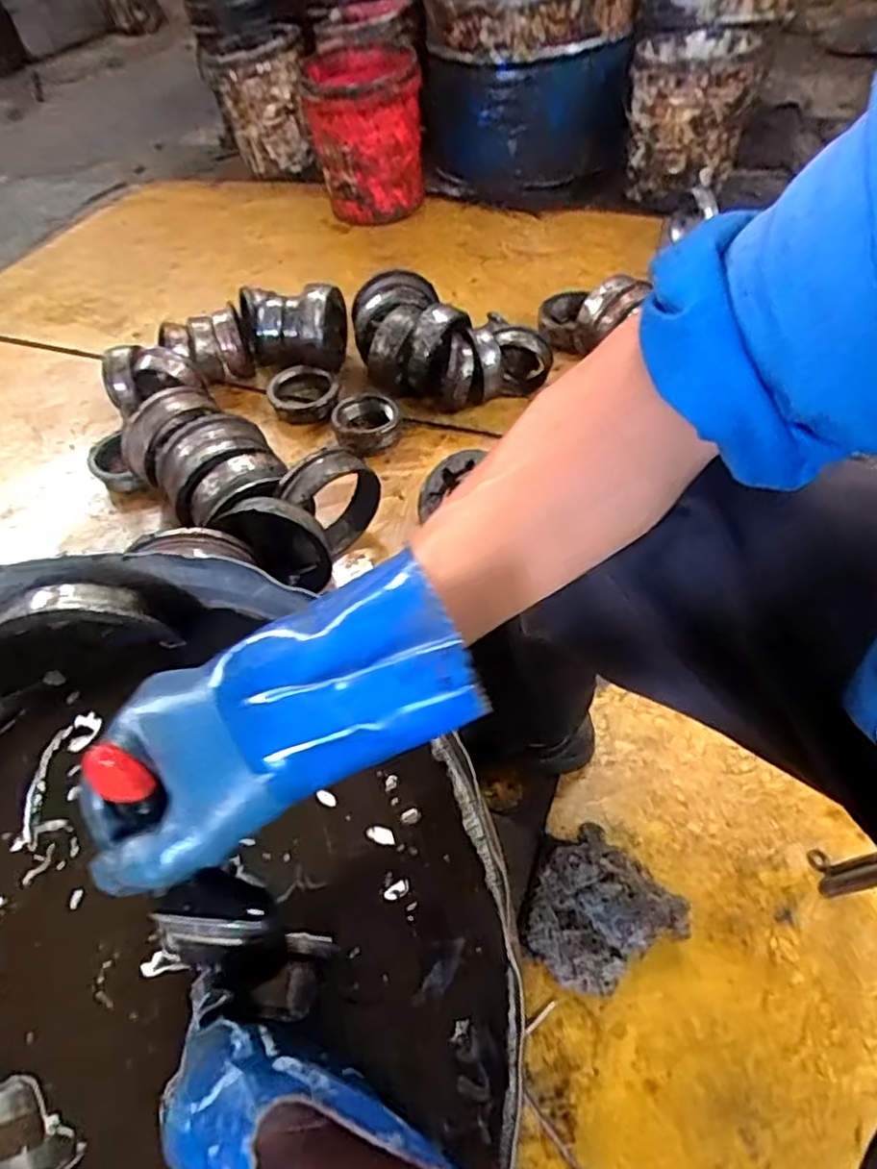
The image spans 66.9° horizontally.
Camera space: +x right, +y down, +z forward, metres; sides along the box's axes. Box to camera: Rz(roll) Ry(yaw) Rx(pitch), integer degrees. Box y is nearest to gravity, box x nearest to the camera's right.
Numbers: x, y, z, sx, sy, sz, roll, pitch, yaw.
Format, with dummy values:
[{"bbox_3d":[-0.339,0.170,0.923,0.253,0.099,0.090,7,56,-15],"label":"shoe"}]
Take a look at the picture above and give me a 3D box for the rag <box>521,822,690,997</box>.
[{"bbox_3d":[0.165,0.340,0.712,0.156,0.067,0.144,-25,53,-17],"label":"rag"}]

